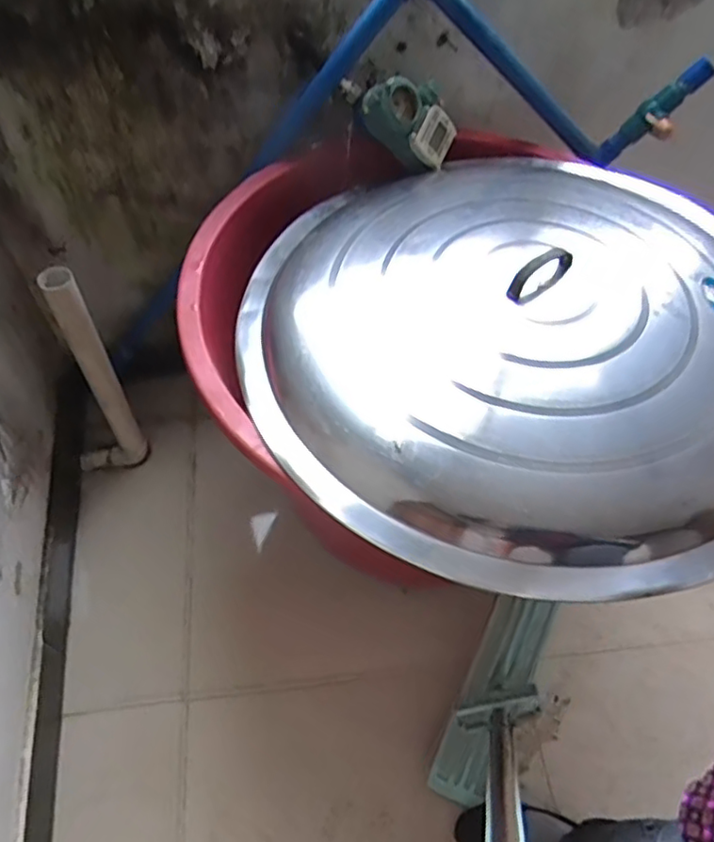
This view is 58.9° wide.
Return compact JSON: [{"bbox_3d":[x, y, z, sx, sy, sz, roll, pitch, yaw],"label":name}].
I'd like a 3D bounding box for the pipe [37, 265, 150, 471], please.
[{"bbox_3d":[-0.503,-0.064,1.148,0.143,0.510,0.075,-34,64,-22],"label":"pipe"}]

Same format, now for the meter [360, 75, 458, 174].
[{"bbox_3d":[0.079,-0.469,0.992,0.140,0.110,0.085,24,58,13],"label":"meter"}]

